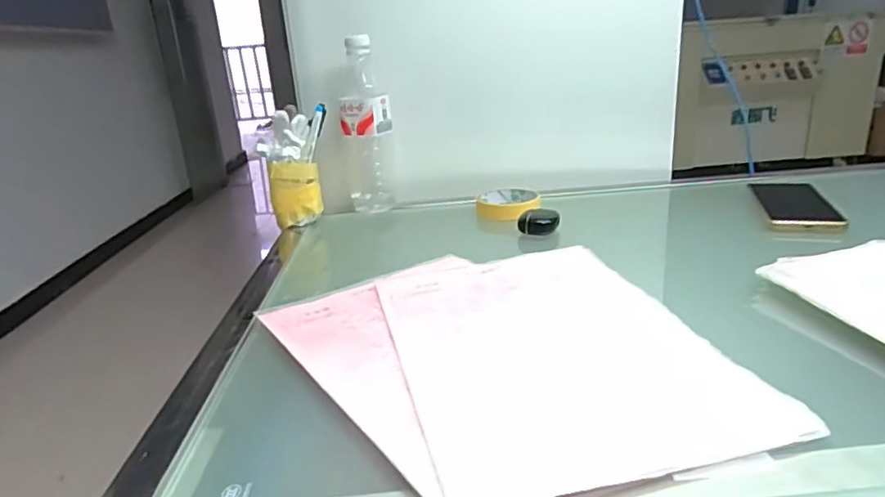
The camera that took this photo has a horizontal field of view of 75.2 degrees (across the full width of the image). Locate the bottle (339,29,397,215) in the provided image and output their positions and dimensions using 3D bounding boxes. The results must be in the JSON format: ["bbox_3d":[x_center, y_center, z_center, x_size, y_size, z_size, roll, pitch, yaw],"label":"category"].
[{"bbox_3d":[-0.101,-0.163,0.778,0.067,0.226,0.063,-5,20,-3],"label":"bottle"}]

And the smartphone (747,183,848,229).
[{"bbox_3d":[0.412,-0.054,0.677,0.076,0.012,0.159,3,21,18],"label":"smartphone"}]

